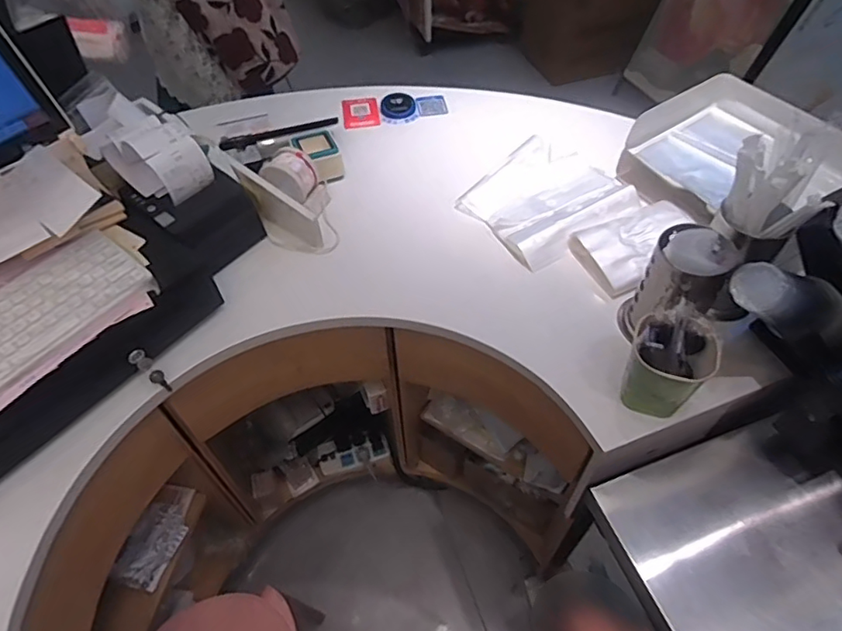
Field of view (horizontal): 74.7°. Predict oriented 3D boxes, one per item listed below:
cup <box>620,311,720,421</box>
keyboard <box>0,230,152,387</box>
[{"bbox_3d":[0.316,0.062,0.710,0.098,0.111,0.089,21,56,17],"label":"cup"},{"bbox_3d":[-0.535,-0.002,0.756,0.133,0.028,0.293,35,61,25],"label":"keyboard"}]

